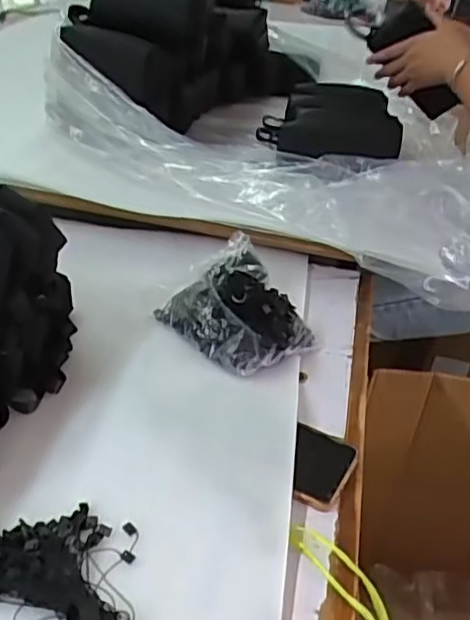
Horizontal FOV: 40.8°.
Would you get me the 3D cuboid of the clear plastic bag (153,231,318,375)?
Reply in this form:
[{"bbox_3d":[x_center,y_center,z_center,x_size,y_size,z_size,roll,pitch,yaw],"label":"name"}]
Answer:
[{"bbox_3d":[0.006,-0.007,0.692,0.130,0.062,0.160,-23,42,-34],"label":"clear plastic bag"}]

